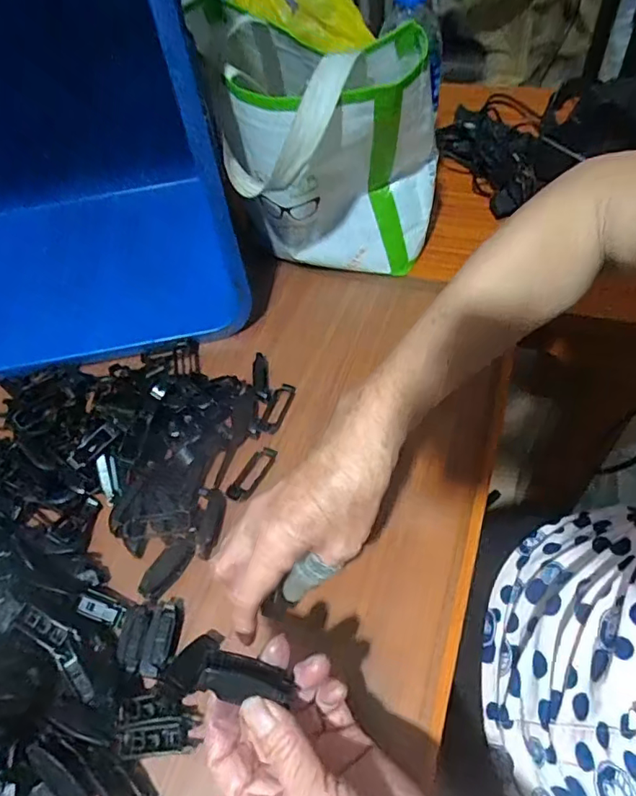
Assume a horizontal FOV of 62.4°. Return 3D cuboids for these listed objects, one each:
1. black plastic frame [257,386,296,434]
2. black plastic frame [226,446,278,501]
[{"bbox_3d":[-0.039,0.010,0.484,0.019,0.007,0.056,14,57,15],"label":"black plastic frame"},{"bbox_3d":[-0.056,0.065,0.447,0.019,0.006,0.058,26,61,22],"label":"black plastic frame"}]

